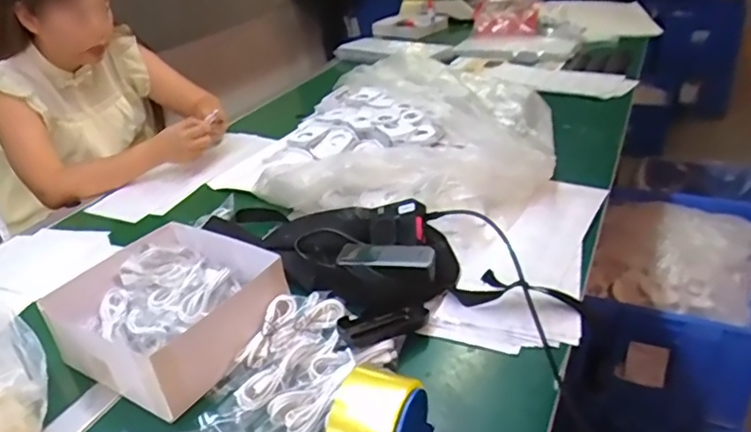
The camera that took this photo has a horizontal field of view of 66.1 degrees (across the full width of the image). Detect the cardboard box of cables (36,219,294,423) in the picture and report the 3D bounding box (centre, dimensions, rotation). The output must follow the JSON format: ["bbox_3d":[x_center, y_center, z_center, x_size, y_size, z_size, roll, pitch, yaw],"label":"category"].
[{"bbox_3d":[-0.257,0.104,0.707,0.241,0.081,0.210,12,34,29],"label":"cardboard box of cables"}]

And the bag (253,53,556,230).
[{"bbox_3d":[0.082,-0.182,1.141,0.495,0.092,0.622,2,30,14],"label":"bag"}]

